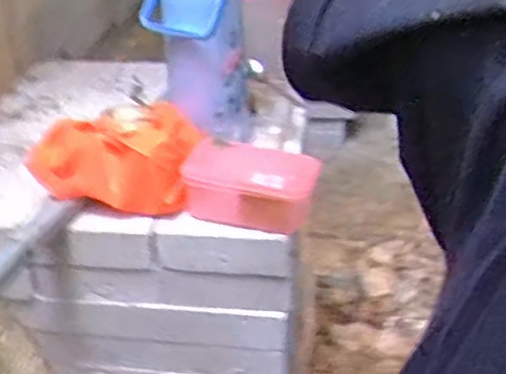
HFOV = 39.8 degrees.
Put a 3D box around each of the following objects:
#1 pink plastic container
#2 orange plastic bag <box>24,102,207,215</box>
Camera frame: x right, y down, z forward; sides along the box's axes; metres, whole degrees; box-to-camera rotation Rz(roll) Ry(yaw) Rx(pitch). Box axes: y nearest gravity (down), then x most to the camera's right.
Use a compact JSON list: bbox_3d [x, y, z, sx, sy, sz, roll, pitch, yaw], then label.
[{"bbox_3d":[-0.001,-0.006,1.027,0.184,0.104,0.092,3,34,6],"label":"pink plastic container"},{"bbox_3d":[-0.202,-0.040,1.068,0.228,0.136,0.134,1,34,2],"label":"orange plastic bag"}]

